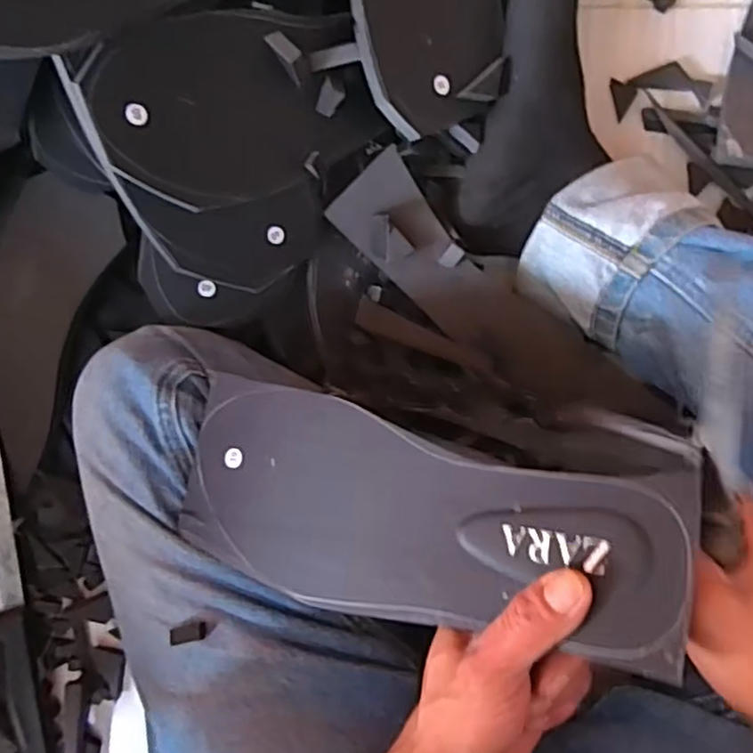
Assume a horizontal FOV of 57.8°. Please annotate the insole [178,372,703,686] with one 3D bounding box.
[{"bbox_3d":[0.011,0.067,0.328,0.255,0.007,0.099,8,85,28],"label":"insole"}]

